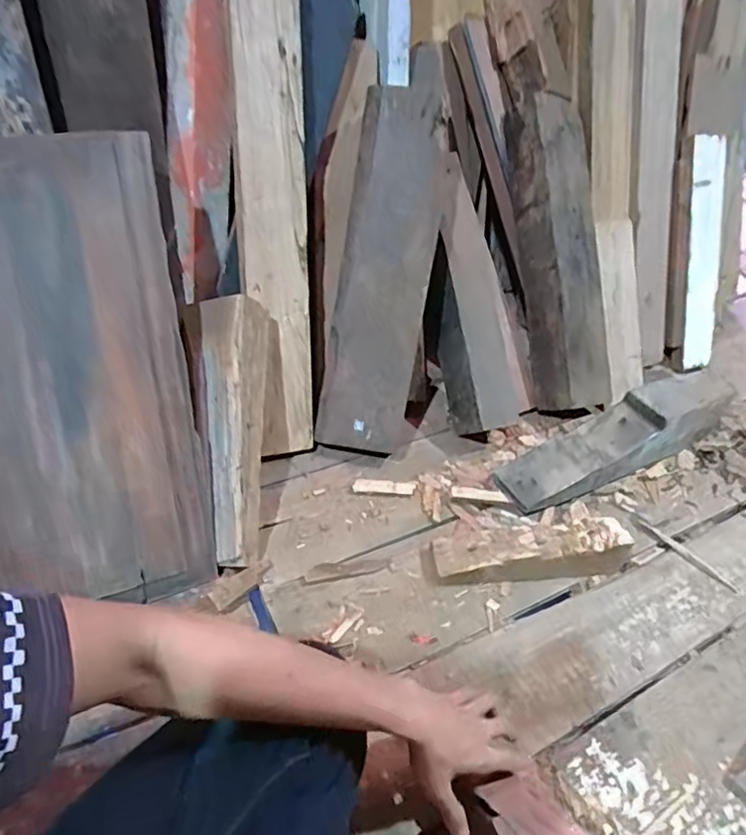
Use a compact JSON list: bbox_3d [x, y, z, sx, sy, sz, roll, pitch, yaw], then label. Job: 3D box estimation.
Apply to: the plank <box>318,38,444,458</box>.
[{"bbox_3d":[0.019,-0.236,0.960,0.153,0.618,0.063,11,16,4],"label":"plank"}]

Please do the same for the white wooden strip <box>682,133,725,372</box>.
[{"bbox_3d":[0.753,-0.367,1.345,0.114,0.505,0.031,-9,15,-19],"label":"white wooden strip"}]

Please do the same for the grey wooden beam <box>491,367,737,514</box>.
[{"bbox_3d":[0.480,0.027,1.113,0.574,0.130,0.115,-17,45,-26],"label":"grey wooden beam"}]

